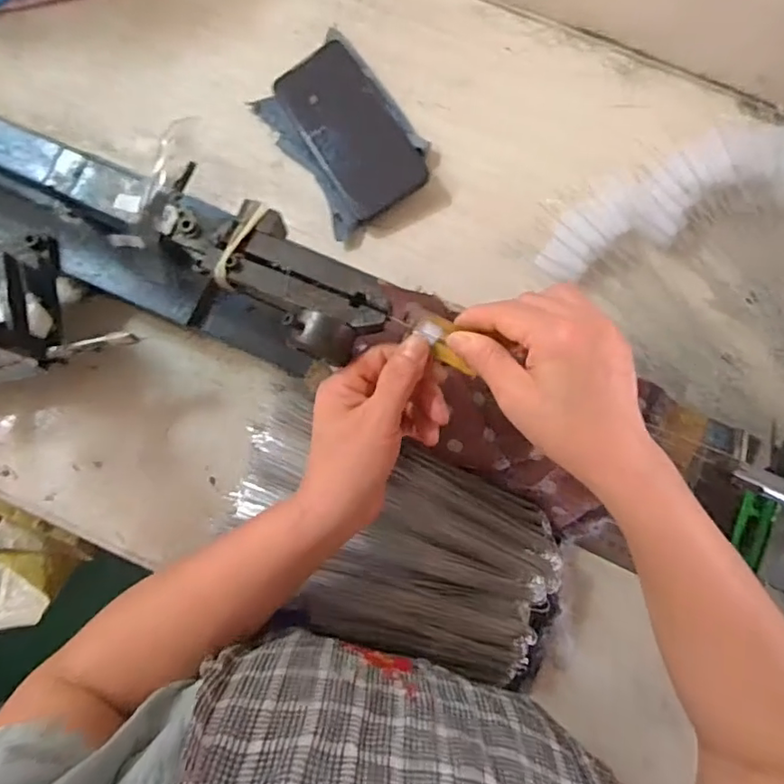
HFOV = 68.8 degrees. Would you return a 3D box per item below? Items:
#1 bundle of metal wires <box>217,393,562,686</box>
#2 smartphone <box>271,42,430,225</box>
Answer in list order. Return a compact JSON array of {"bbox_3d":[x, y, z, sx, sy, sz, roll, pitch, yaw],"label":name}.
[{"bbox_3d":[-0.002,0.121,0.463,0.255,0.055,0.151,24,82,3],"label":"bundle of metal wires"},{"bbox_3d":[-0.038,-0.236,0.515,0.076,0.007,0.155,-34,85,7],"label":"smartphone"}]

